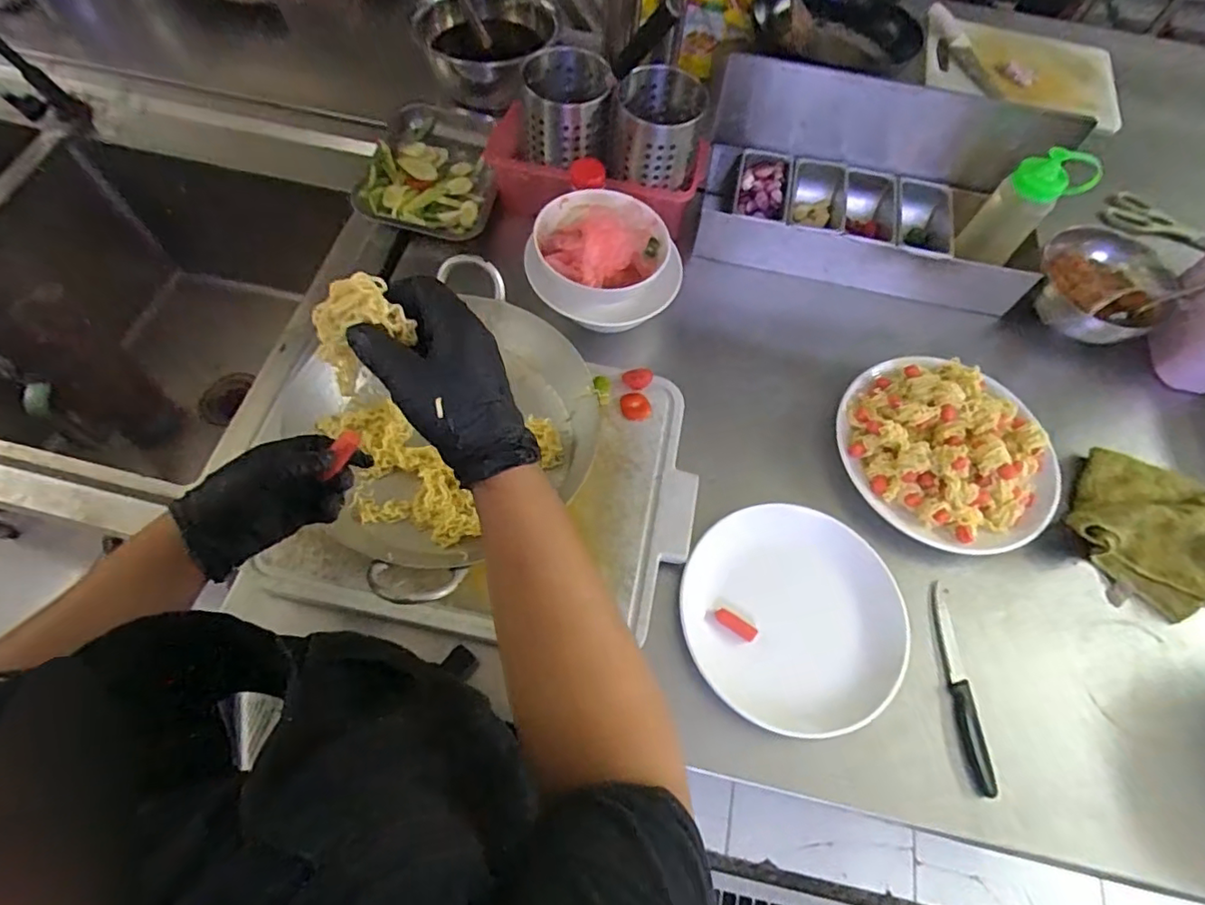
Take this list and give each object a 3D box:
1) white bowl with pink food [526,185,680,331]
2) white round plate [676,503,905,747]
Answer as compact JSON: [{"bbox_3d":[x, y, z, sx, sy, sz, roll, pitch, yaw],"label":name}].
[{"bbox_3d":[-0.005,-0.244,0.726,0.170,0.083,0.163,1,63,-2],"label":"white bowl with pink food"},{"bbox_3d":[0.199,0.165,0.613,0.222,0.023,0.220,1,63,-2],"label":"white round plate"}]

